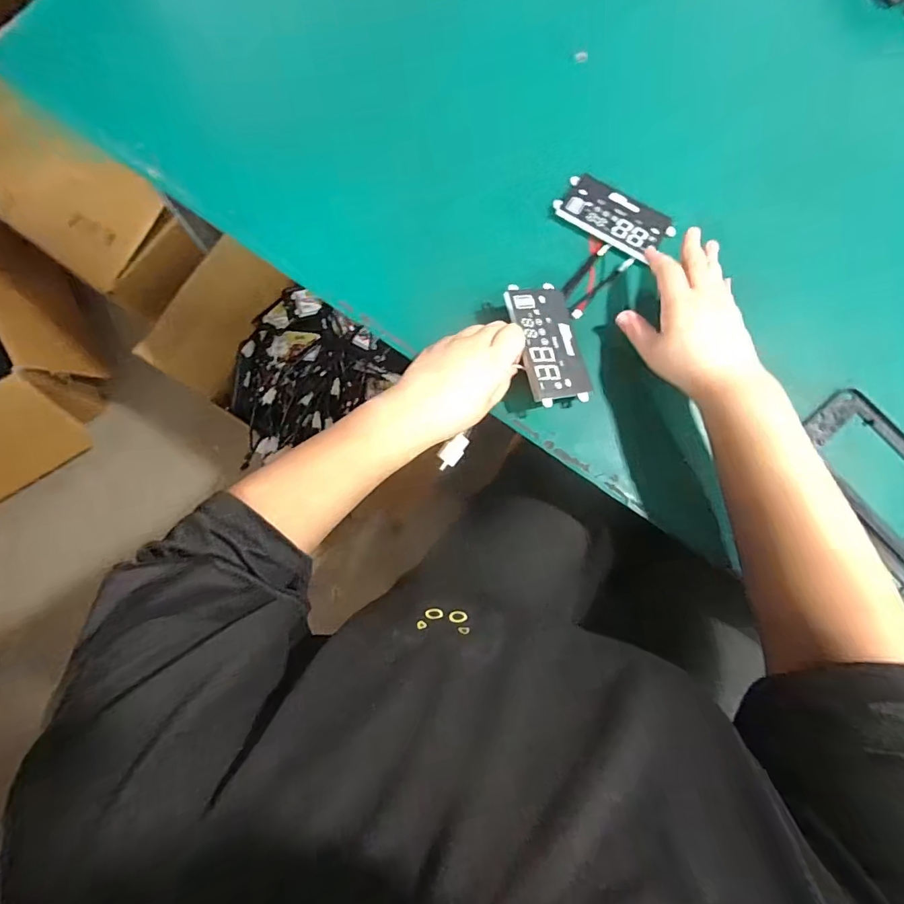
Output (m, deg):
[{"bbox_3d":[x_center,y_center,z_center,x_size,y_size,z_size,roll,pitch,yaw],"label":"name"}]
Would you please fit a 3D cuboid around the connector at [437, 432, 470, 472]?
[{"bbox_3d":[0.000,0.000,0.428,0.019,0.008,0.037,43,81,8],"label":"connector"}]

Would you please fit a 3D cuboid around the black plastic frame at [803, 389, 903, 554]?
[{"bbox_3d":[0.396,0.019,0.425,0.083,0.008,0.152,-39,81,-7],"label":"black plastic frame"}]

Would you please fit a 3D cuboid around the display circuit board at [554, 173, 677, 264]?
[{"bbox_3d":[0.170,-0.246,0.484,0.115,0.012,0.066,30,80,6],"label":"display circuit board"}]

